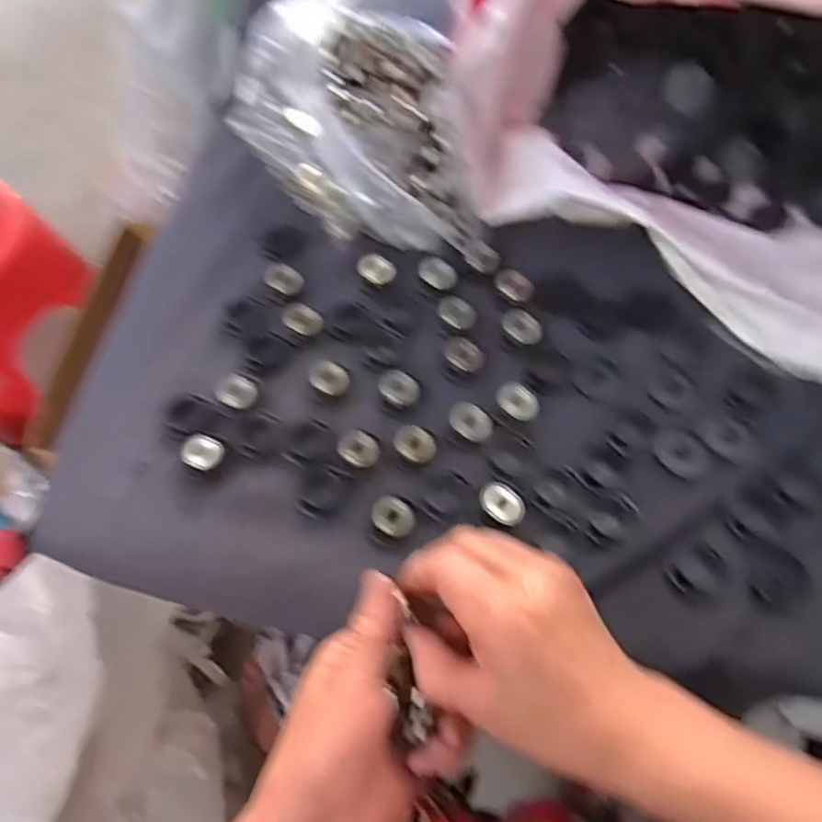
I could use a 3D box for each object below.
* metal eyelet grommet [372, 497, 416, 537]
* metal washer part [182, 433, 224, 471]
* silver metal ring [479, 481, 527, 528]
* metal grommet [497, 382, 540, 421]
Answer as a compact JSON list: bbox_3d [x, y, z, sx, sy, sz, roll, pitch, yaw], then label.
[{"bbox_3d":[-0.010,0.066,0.399,0.026,0.010,0.021,22,65,14],"label":"metal eyelet grommet"},{"bbox_3d":[-0.136,0.028,0.424,0.025,0.012,0.022,19,64,12],"label":"metal washer part"},{"bbox_3d":[0.056,0.057,0.399,0.029,0.010,0.026,23,65,14],"label":"silver metal ring"},{"bbox_3d":[0.071,-0.007,0.429,0.027,0.012,0.020,28,66,16],"label":"metal grommet"}]

